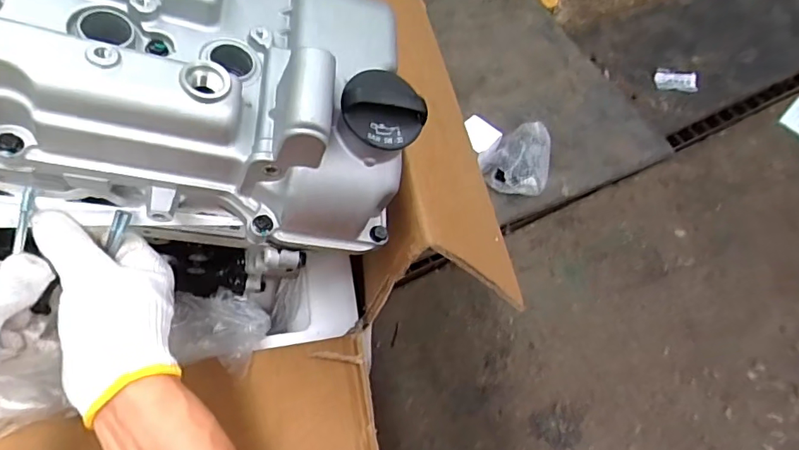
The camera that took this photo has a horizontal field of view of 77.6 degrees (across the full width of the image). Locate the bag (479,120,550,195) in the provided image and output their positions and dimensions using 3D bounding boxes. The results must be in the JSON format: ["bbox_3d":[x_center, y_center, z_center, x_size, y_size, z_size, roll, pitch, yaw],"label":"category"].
[{"bbox_3d":[0.238,-0.119,0.940,0.150,0.074,0.120,-36,68,-22],"label":"bag"}]

